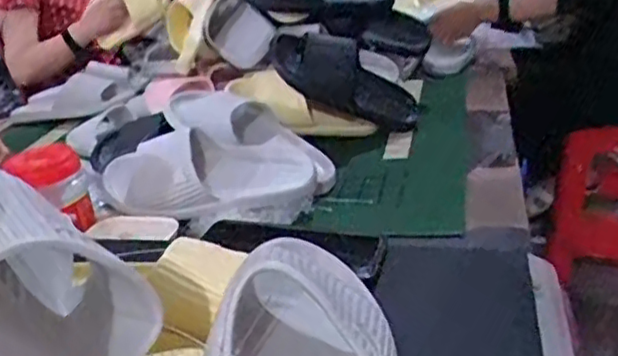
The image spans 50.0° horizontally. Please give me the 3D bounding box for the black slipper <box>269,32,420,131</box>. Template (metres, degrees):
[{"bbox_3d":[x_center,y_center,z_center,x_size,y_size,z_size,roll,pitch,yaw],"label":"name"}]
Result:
[{"bbox_3d":[0.068,-0.170,1.154,0.286,0.118,0.072,27,21,-11],"label":"black slipper"}]

